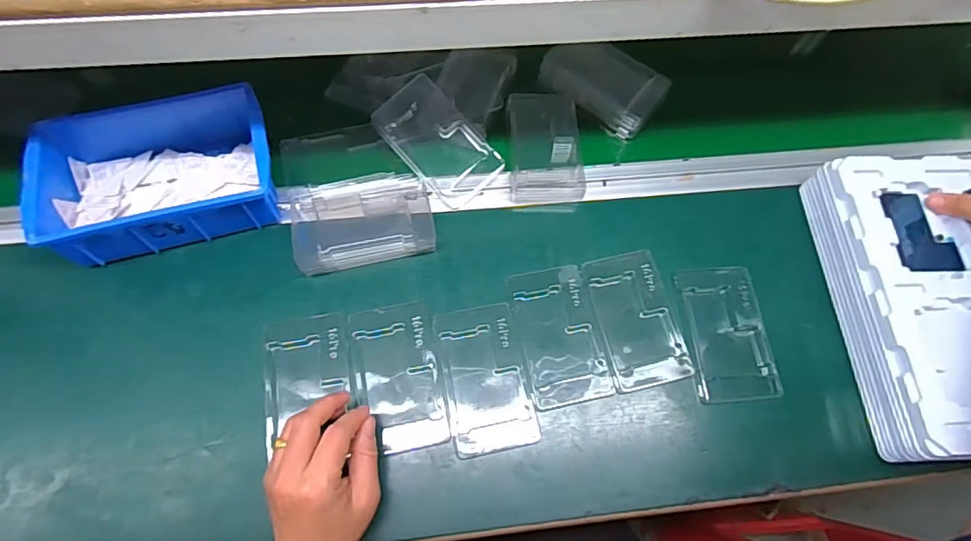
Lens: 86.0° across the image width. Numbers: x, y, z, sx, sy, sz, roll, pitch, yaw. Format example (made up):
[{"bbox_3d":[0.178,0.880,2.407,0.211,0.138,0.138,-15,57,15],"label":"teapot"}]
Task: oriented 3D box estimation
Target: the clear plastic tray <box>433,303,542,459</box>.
[{"bbox_3d":[-0.001,0.095,0.468,0.073,0.007,0.128,-10,68,-7],"label":"clear plastic tray"}]

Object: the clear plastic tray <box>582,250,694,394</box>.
[{"bbox_3d":[0.144,0.045,0.495,0.074,0.010,0.127,-10,68,-7],"label":"clear plastic tray"}]

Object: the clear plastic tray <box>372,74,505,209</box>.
[{"bbox_3d":[-0.050,-0.134,0.543,0.076,0.016,0.134,-41,85,-4],"label":"clear plastic tray"}]

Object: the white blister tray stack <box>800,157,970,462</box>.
[{"bbox_3d":[0.499,0.024,0.488,0.308,0.059,0.274,-1,68,-3],"label":"white blister tray stack"}]

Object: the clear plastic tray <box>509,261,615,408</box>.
[{"bbox_3d":[0.069,0.058,0.486,0.073,0.008,0.126,-10,68,-7],"label":"clear plastic tray"}]

